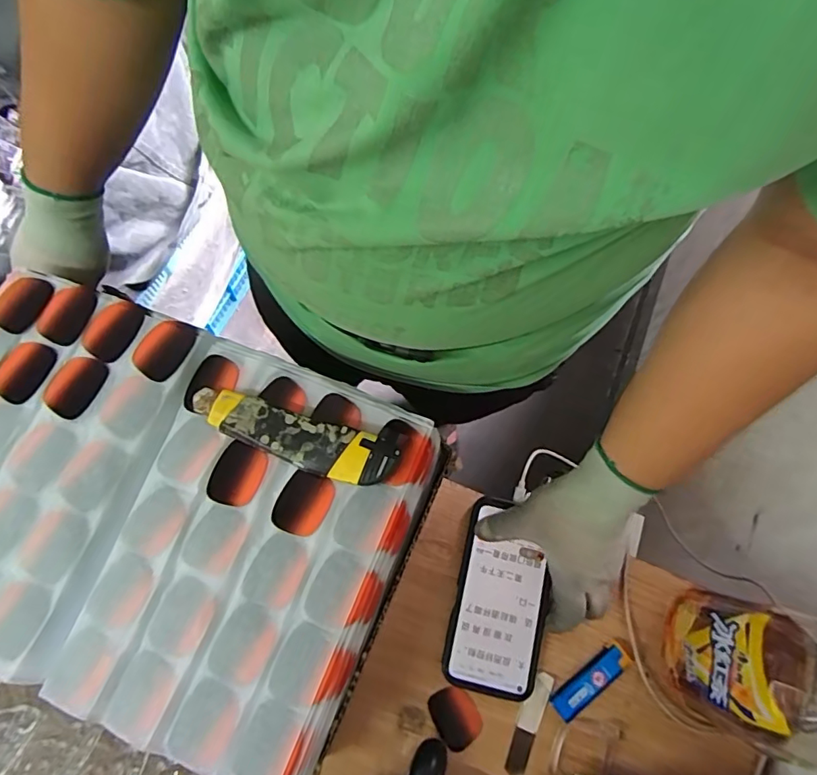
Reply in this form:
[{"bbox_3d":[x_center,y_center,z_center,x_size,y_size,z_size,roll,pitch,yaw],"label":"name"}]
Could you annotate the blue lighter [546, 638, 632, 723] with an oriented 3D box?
[{"bbox_3d":[0.162,0.259,0.454,0.081,0.011,0.023,-37,78,-11],"label":"blue lighter"}]

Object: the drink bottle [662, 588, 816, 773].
[{"bbox_3d":[0.270,0.213,0.367,0.088,0.198,0.094,17,74,3],"label":"drink bottle"}]

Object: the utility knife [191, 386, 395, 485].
[{"bbox_3d":[-0.087,0.036,0.379,0.156,0.020,0.042,15,74,3],"label":"utility knife"}]

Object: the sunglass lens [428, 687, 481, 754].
[{"bbox_3d":[0.041,0.288,0.447,0.037,0.004,0.049,-34,78,-10],"label":"sunglass lens"}]

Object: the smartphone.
[{"bbox_3d":[0.085,0.190,0.470,0.080,0.009,0.162,14,74,2],"label":"smartphone"}]

